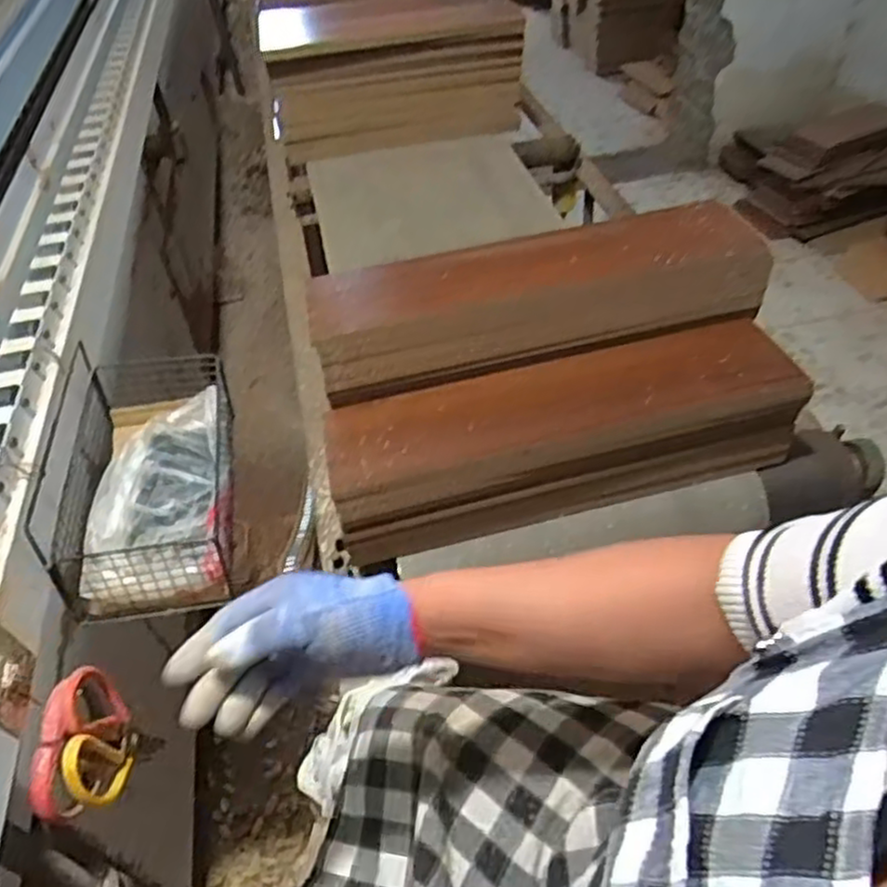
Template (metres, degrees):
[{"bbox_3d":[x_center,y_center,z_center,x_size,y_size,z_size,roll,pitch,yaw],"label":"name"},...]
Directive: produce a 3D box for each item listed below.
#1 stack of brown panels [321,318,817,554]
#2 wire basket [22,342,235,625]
[{"bbox_3d":[0.121,-0.017,0.741,0.472,0.120,0.121,-12,46,-8],"label":"stack of brown panels"},{"bbox_3d":[-0.283,0.023,0.707,0.131,0.085,0.280,-11,46,-7],"label":"wire basket"}]

